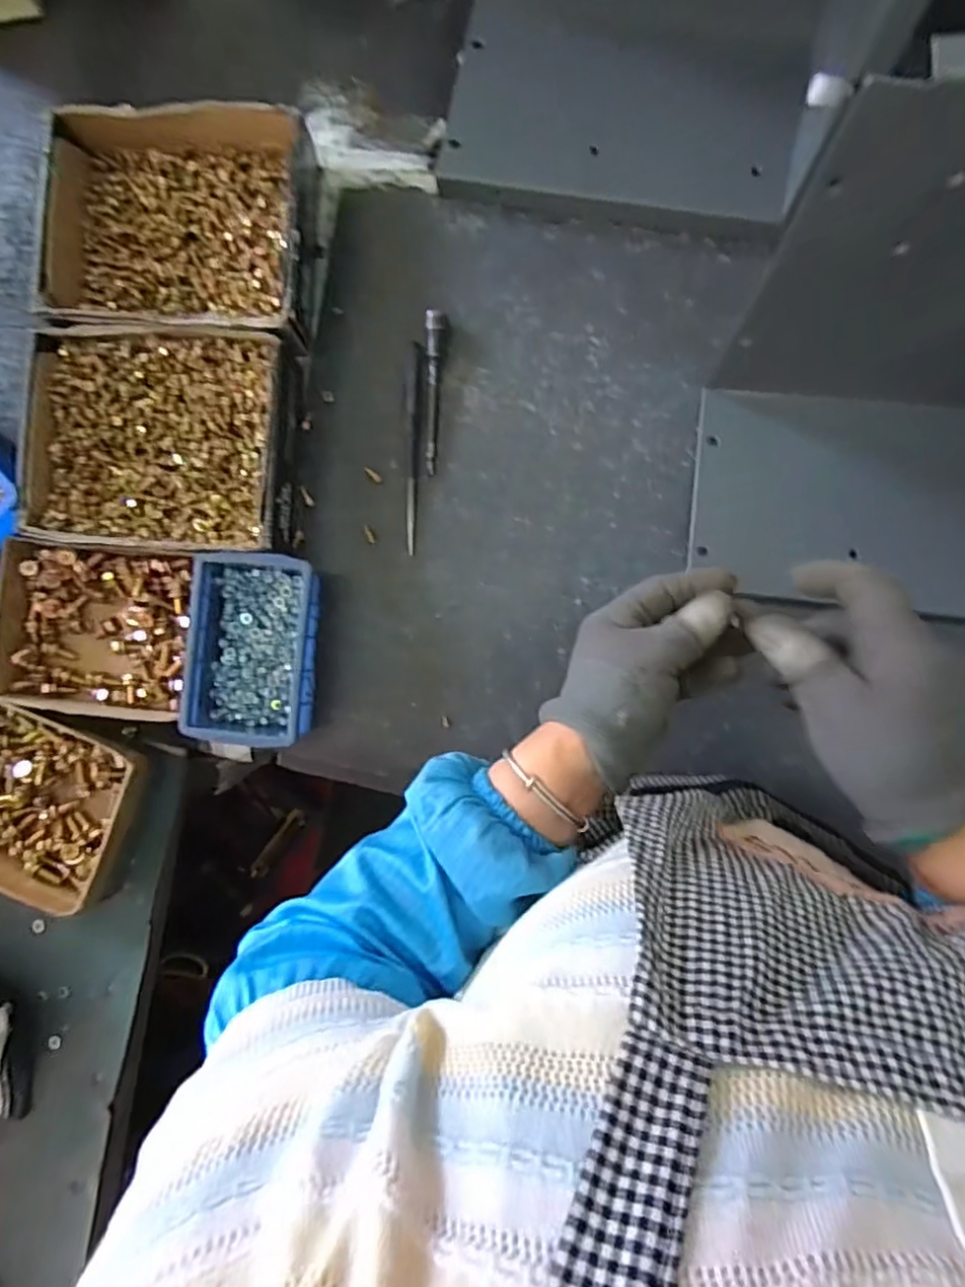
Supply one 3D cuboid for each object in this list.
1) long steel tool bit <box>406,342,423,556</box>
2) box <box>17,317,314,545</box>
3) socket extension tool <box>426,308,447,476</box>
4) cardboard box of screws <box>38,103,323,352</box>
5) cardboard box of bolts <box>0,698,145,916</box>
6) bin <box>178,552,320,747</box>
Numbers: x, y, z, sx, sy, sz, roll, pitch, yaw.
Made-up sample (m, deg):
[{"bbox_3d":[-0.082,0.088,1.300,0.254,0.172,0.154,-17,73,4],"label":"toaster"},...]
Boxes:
[{"bbox_3d":[-0.059,-0.161,0.525,0.013,0.012,0.169,4,90,6],"label":"long steel tool bit"},{"bbox_3d":[-0.255,-0.160,0.514,0.209,0.054,0.173,3,90,6],"label":"box"},{"bbox_3d":[-0.040,-0.206,0.523,0.015,0.016,0.130,2,90,6],"label":"socket extension tool"},{"bbox_3d":[-0.242,-0.341,0.520,0.209,0.059,0.183,3,90,6],"label":"cardboard box of screws"},{"bbox_3d":[-0.374,0.128,0.530,0.172,0.045,0.137,22,92,4],"label":"cardboard box of bolts"},{"bbox_3d":[-0.180,0.006,0.511,0.095,0.053,0.148,4,91,5],"label":"bin"}]

